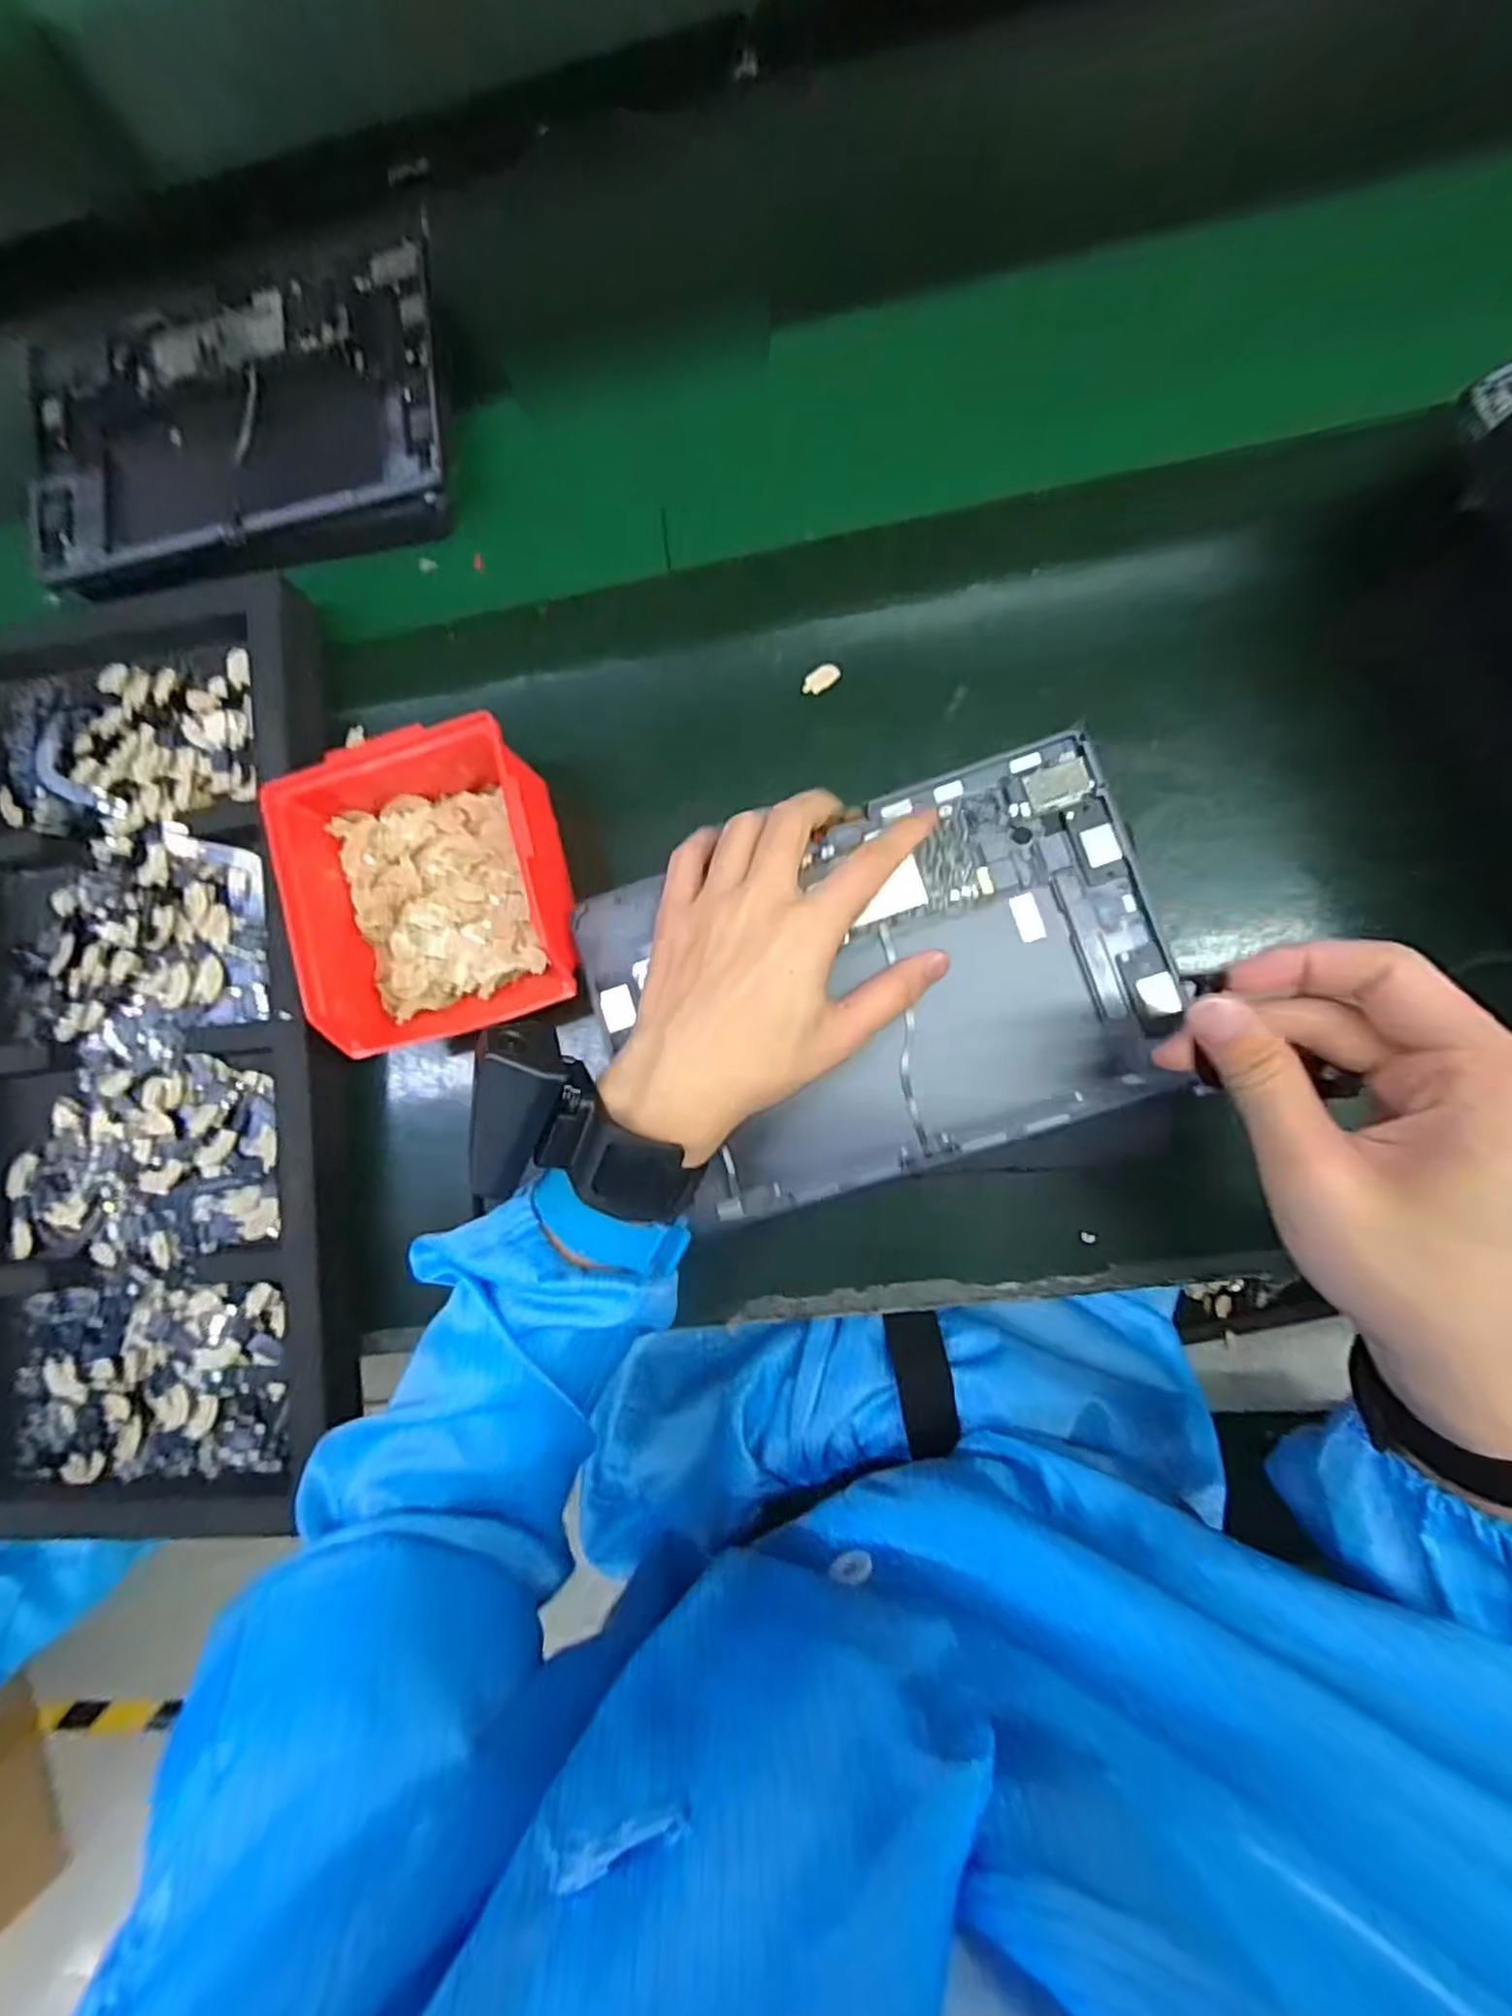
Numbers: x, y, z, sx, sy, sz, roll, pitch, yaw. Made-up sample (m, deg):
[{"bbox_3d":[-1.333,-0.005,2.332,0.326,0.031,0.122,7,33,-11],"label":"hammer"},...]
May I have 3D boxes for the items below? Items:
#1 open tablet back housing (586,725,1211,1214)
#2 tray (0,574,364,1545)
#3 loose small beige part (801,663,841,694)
[{"bbox_3d":[0.054,-0.008,0.338,0.256,0.010,0.166,-19,84,7],"label":"open tablet back housing"},{"bbox_3d":[-0.330,0.027,0.388,0.222,0.024,0.491,-5,86,8],"label":"tray"},{"bbox_3d":[0.034,-0.172,0.380,0.021,0.004,0.011,-30,82,5],"label":"loose small beige part"}]

